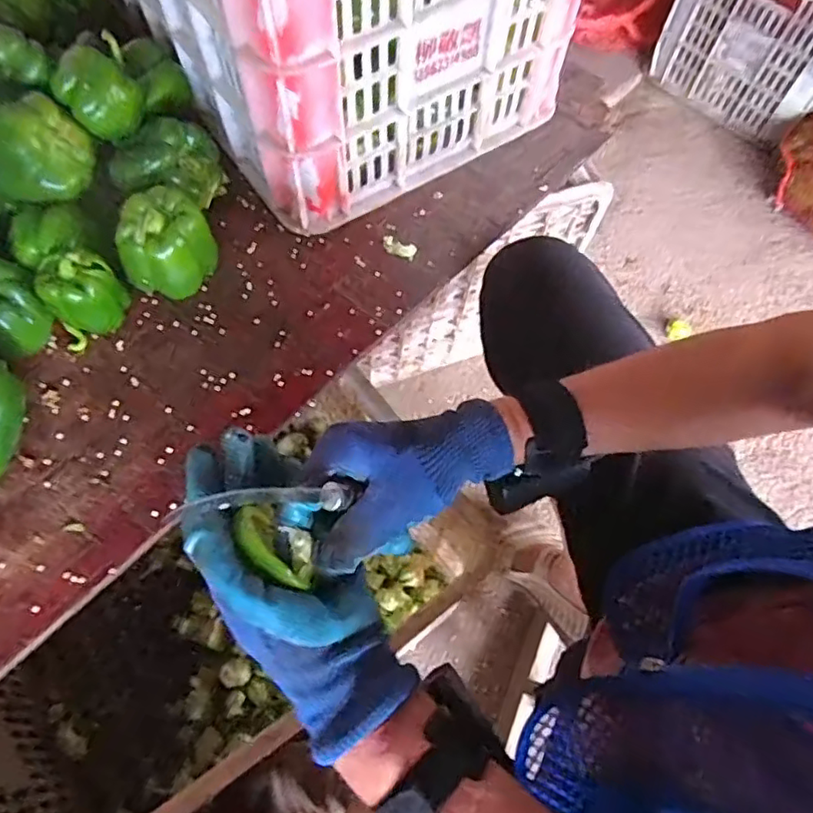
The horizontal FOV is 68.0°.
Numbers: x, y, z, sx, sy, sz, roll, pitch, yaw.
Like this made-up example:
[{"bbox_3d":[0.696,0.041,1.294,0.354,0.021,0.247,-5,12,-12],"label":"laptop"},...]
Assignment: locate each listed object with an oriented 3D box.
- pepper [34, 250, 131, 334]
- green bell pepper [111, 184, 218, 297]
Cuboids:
[{"bbox_3d":[-0.278,-0.097,0.526,0.063,0.075,0.049,2,63,0],"label":"pepper"},{"bbox_3d":[-0.212,-0.142,0.546,0.074,0.081,0.070,0,63,-1],"label":"green bell pepper"}]

